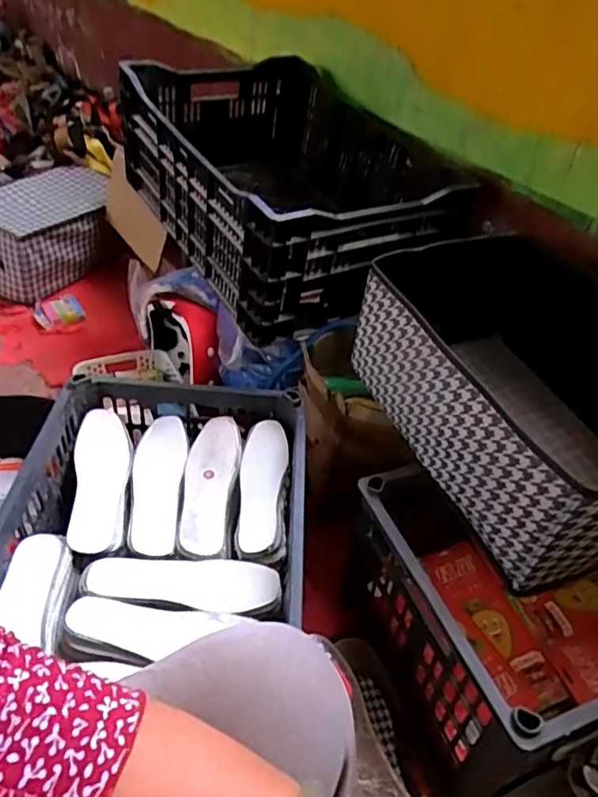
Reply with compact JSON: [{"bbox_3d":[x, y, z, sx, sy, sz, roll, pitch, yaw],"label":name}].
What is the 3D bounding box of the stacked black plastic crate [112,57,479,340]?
[{"bbox_3d":[-0.017,-0.408,1.107,0.470,0.250,0.617,-20,47,-23],"label":"stacked black plastic crate"}]

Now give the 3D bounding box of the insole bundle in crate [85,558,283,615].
[{"bbox_3d":[-0.136,0.218,0.703,0.223,0.027,0.067,1,42,-2],"label":"insole bundle in crate"}]

